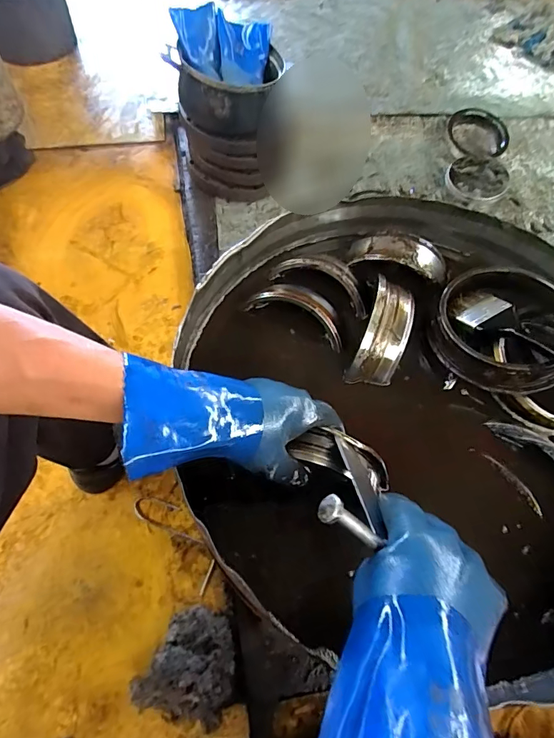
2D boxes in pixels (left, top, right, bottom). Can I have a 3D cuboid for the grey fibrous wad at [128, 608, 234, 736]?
[{"bbox_3d":[-0.133,0.463,0.676,0.148,0.077,0.154,1,64,-1],"label":"grey fibrous wad"}]

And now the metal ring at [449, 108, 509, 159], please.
[{"bbox_3d":[0.571,-0.675,1.233,0.146,0.035,0.183,-39,76,-8],"label":"metal ring"}]

